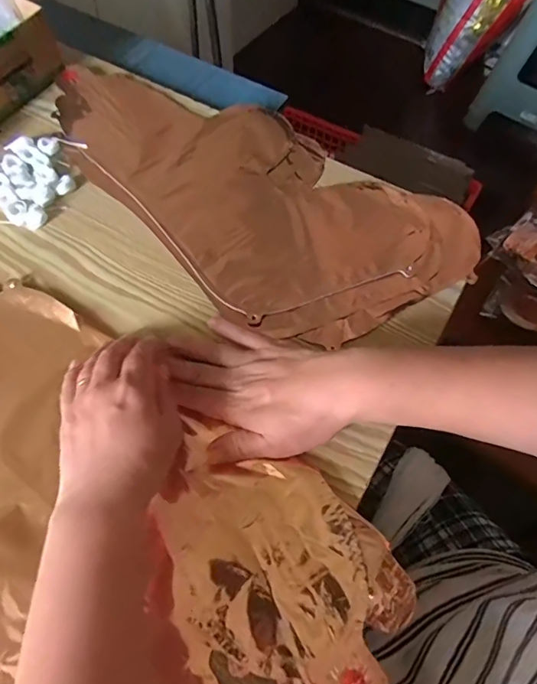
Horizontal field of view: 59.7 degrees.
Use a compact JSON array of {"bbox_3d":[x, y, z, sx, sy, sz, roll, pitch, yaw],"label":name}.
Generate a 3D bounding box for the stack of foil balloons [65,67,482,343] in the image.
[{"bbox_3d":[-0.032,-0.172,0.484,0.225,0.009,0.456,-41,70,-20],"label":"stack of foil balloons"}]

